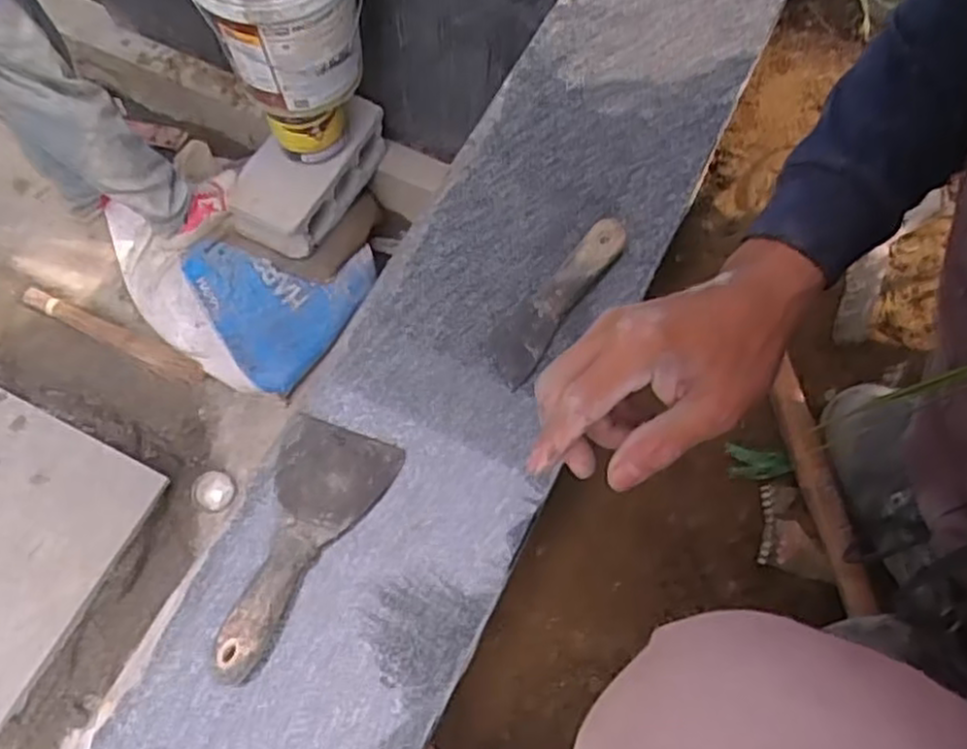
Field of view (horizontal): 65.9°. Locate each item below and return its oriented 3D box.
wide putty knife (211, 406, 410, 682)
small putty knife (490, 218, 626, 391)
[{"bbox_3d":[-0.134,0.125,0.549,0.085,0.032,0.194,16,69,6],"label":"wide putty knife"},{"bbox_3d":[0.061,-0.068,0.636,0.045,0.016,0.174,33,72,12],"label":"small putty knife"}]

